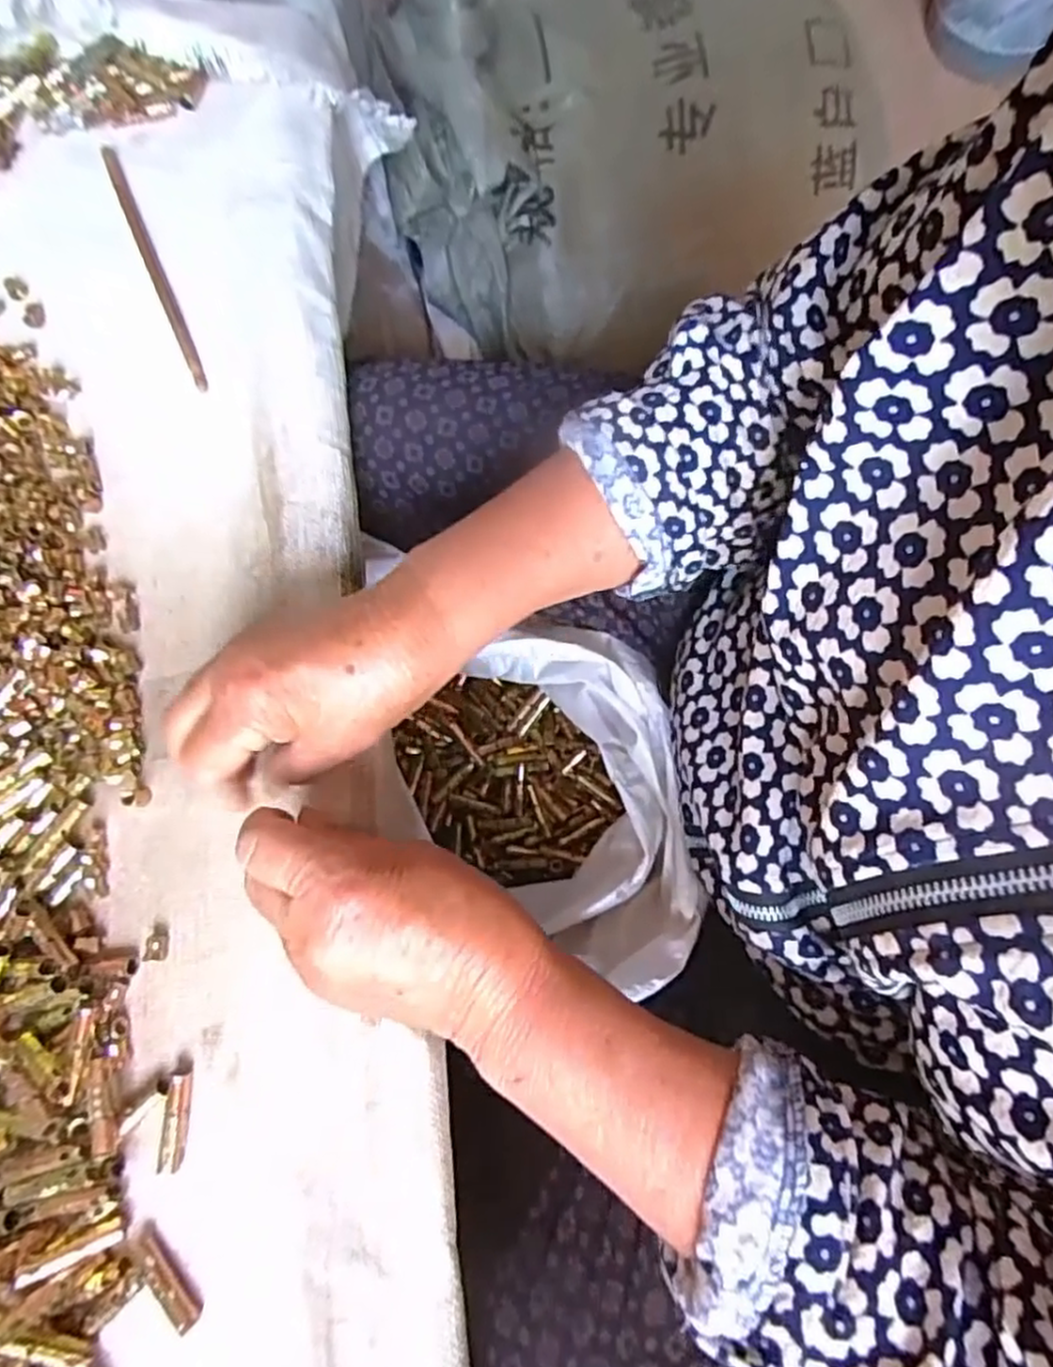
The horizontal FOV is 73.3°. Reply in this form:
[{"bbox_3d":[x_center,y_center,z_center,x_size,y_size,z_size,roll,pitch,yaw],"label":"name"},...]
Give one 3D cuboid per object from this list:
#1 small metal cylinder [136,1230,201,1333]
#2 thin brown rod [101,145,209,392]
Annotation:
[{"bbox_3d":[-0.154,0.254,0.300,0.041,0.006,0.010,38,79,21],"label":"small metal cylinder"},{"bbox_3d":[-0.211,-0.239,0.398,0.009,0.004,0.174,-25,74,-3],"label":"thin brown rod"}]

